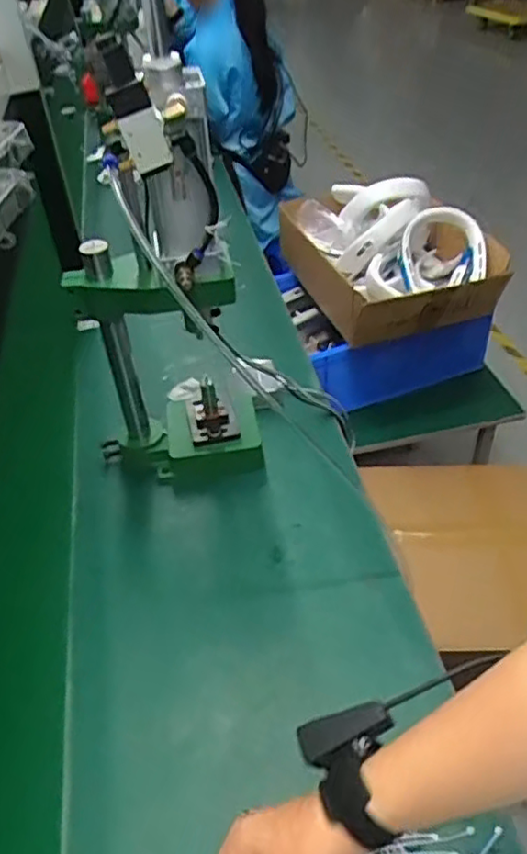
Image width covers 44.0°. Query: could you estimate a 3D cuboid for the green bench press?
[{"bbox_3d":[-0.132,-0.158,0.788,0.203,0.500,0.165,-8,42,-5],"label":"green bench press"}]

